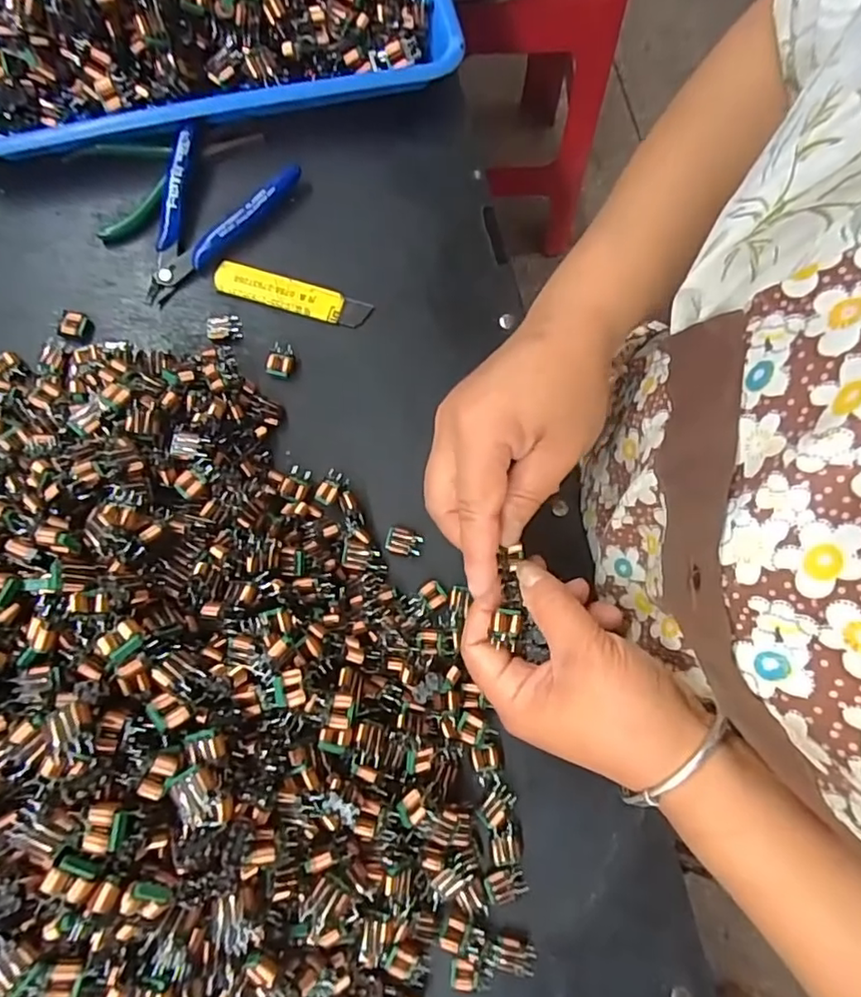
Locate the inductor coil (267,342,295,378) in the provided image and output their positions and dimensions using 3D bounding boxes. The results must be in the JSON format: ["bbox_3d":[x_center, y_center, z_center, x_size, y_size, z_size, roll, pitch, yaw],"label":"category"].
[{"bbox_3d":[-0.090,-0.084,0.355,0.015,0.009,0.020,4,77,-1],"label":"inductor coil"}]

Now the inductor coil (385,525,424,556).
[{"bbox_3d":[-0.015,0.024,0.333,0.020,0.004,0.015,11,77,1],"label":"inductor coil"}]

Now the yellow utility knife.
[{"bbox_3d":[-0.087,-0.127,0.366,0.097,0.007,0.022,17,77,2],"label":"yellow utility knife"}]

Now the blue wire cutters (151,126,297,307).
[{"bbox_3d":[-0.150,-0.188,0.372,0.119,0.021,0.076,-44,82,-10],"label":"blue wire cutters"}]

